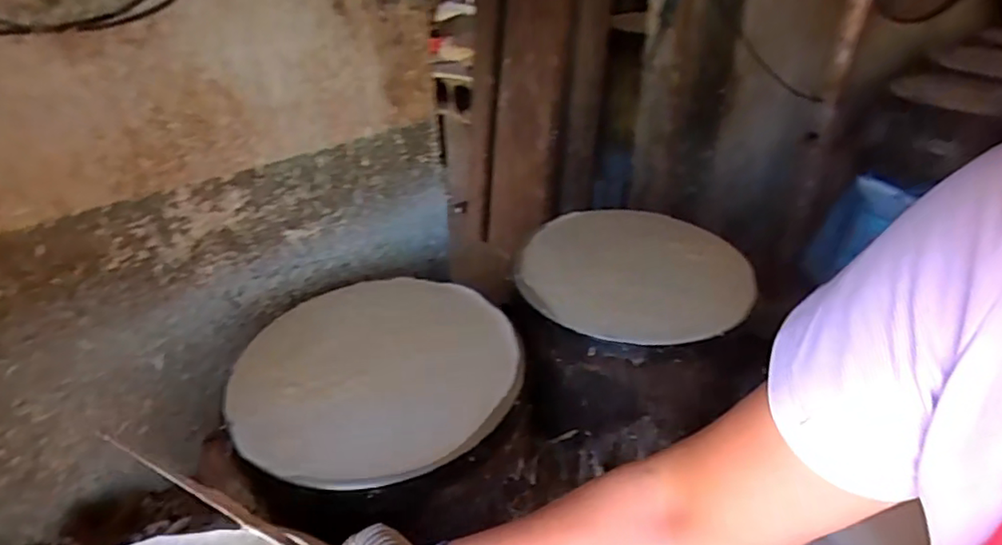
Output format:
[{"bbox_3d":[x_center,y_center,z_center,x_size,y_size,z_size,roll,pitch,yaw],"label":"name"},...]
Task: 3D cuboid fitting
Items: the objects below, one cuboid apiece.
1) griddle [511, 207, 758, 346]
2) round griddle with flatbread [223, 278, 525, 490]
[{"bbox_3d":[0.207,-0.008,0.927,0.341,0.032,0.326,8,34,13],"label":"griddle"},{"bbox_3d":[-0.157,0.115,0.758,0.349,0.027,0.350,0,33,0],"label":"round griddle with flatbread"}]

